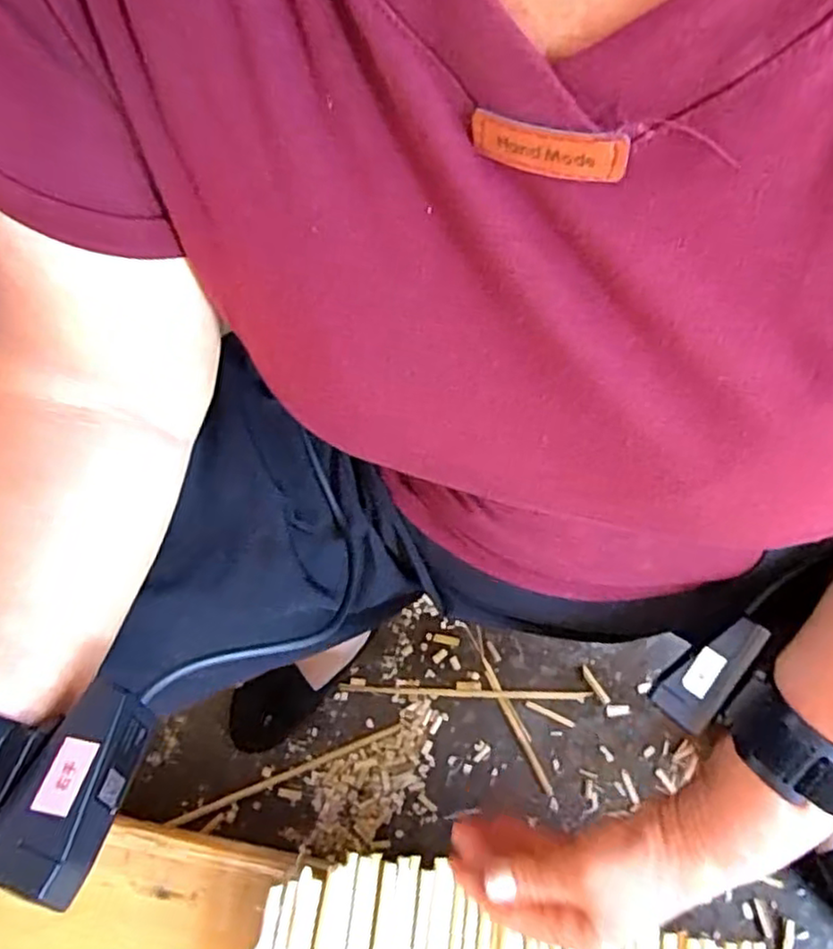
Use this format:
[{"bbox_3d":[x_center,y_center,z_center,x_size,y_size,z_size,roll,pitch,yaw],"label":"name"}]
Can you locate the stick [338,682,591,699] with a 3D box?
[{"bbox_3d":[0.051,0.233,0.713,0.265,0.004,0.012,0,68,2],"label":"stick"}]

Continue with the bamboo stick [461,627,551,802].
[{"bbox_3d":[0.098,0.250,0.716,0.016,0.005,0.186,-23,70,-7],"label":"bamboo stick"}]

